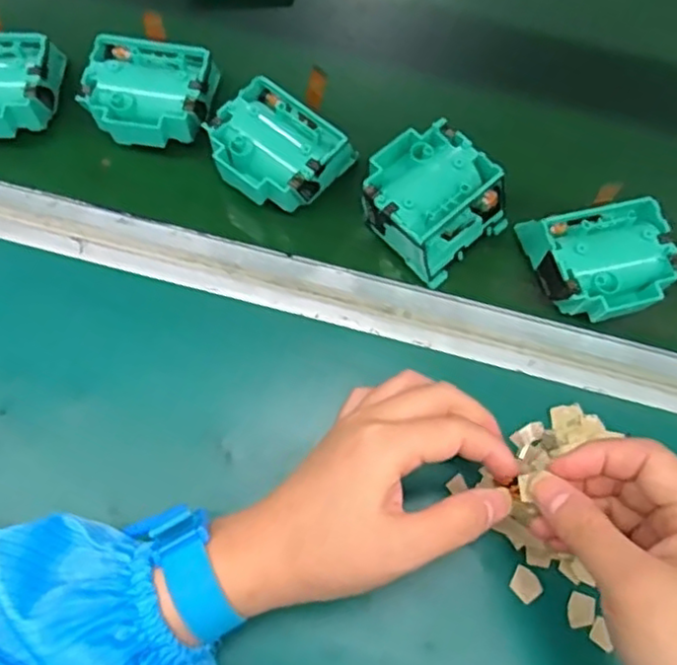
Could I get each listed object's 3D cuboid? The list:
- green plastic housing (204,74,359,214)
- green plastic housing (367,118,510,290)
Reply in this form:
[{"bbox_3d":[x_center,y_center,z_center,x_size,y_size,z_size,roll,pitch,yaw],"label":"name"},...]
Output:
[{"bbox_3d":[-0.040,-0.115,0.420,0.077,0.037,0.073,39,75,10],"label":"green plastic housing"},{"bbox_3d":[0.057,-0.083,0.410,0.076,0.034,0.079,-41,79,-12],"label":"green plastic housing"}]

